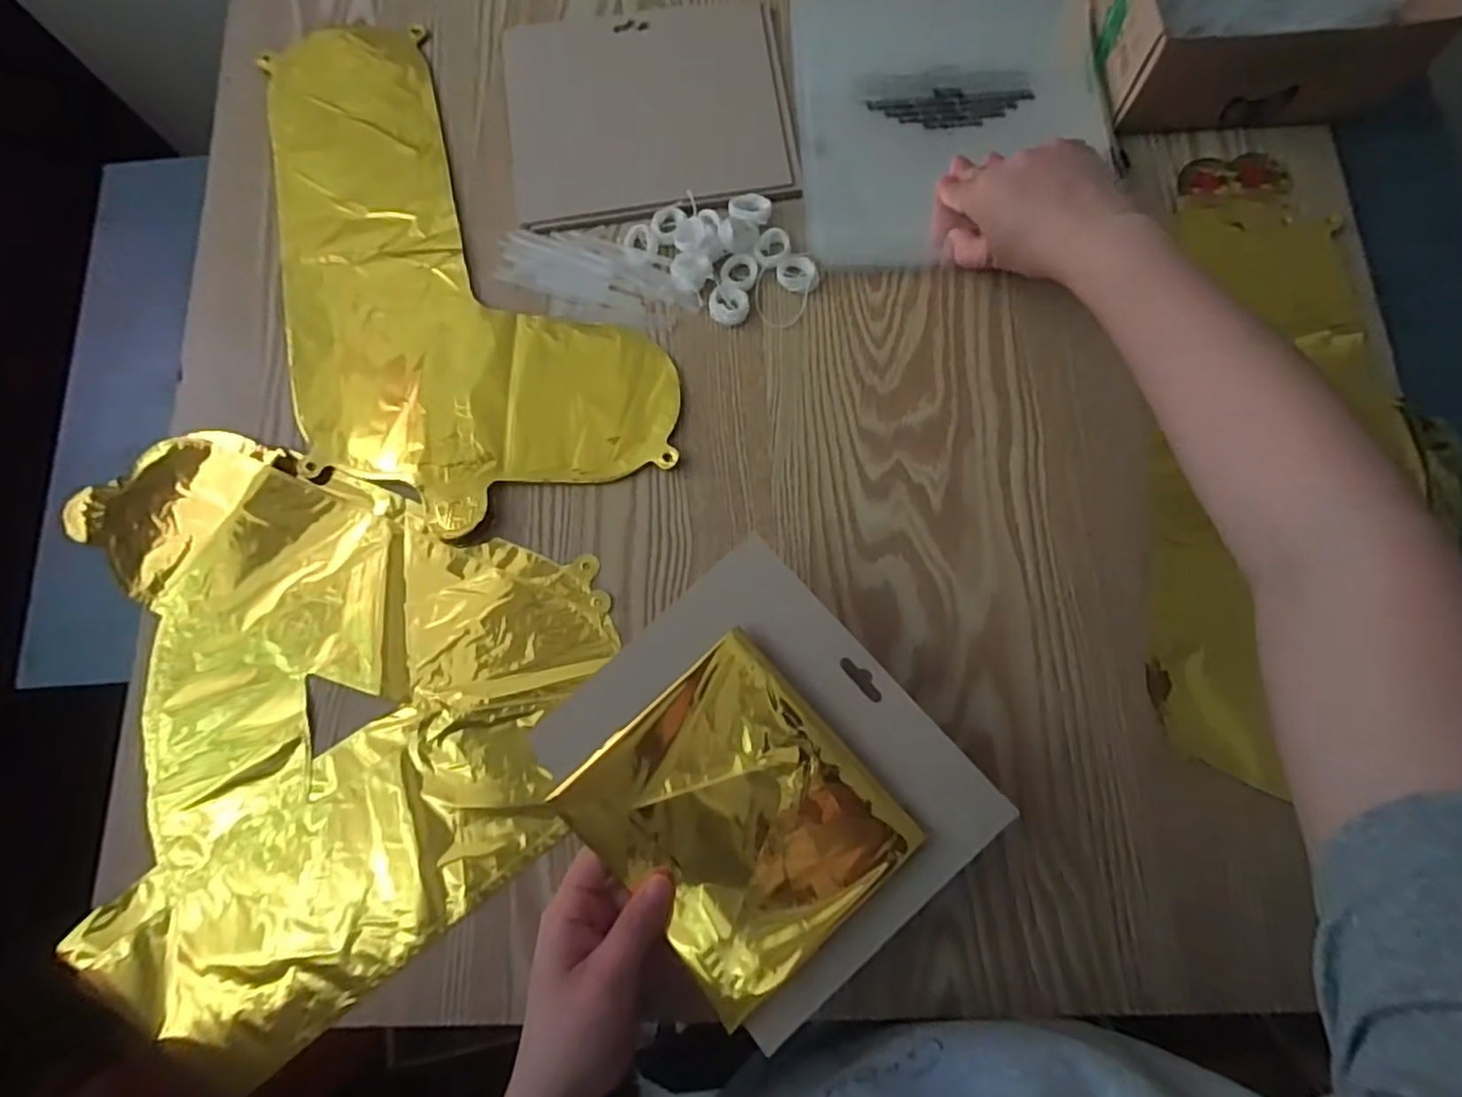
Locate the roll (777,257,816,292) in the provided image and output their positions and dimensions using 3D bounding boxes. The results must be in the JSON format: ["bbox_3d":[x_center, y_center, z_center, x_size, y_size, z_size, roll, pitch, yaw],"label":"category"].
[{"bbox_3d":[0.044,-0.184,0.461,0.025,0.007,0.023,0,78,2],"label":"roll"}]

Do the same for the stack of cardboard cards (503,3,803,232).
[{"bbox_3d":[-0.059,-0.317,0.493,0.199,0.013,0.175,-7,77,0],"label":"stack of cardboard cards"}]

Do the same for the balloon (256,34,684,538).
[{"bbox_3d":[-0.200,-0.207,0.472,0.231,0.009,0.394,-19,78,-3],"label":"balloon"}]

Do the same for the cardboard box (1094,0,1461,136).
[{"bbox_3d":[0.348,-0.360,0.457,0.187,0.068,0.137,-5,77,1],"label":"cardboard box"}]

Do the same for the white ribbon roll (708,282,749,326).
[{"bbox_3d":[-0.001,-0.163,0.459,0.027,0.007,0.028,0,78,2],"label":"white ribbon roll"}]

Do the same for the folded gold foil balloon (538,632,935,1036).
[{"bbox_3d":[0.003,0.136,0.347,0.129,0.016,0.139,-41,80,-7],"label":"folded gold foil balloon"}]

